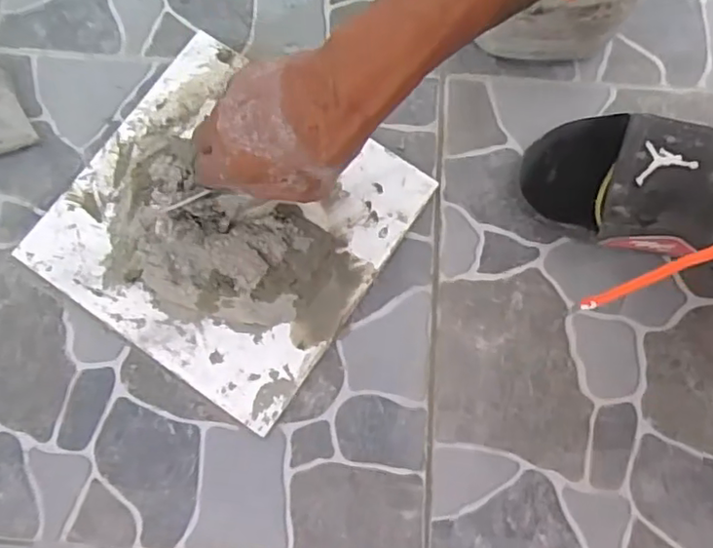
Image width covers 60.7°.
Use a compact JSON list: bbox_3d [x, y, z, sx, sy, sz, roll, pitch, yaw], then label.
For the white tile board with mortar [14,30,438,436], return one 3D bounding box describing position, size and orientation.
[{"bbox_3d":[-0.104,-0.049,0.479,0.249,0.041,0.239,34,80,8],"label":"white tile board with mortar"}]

